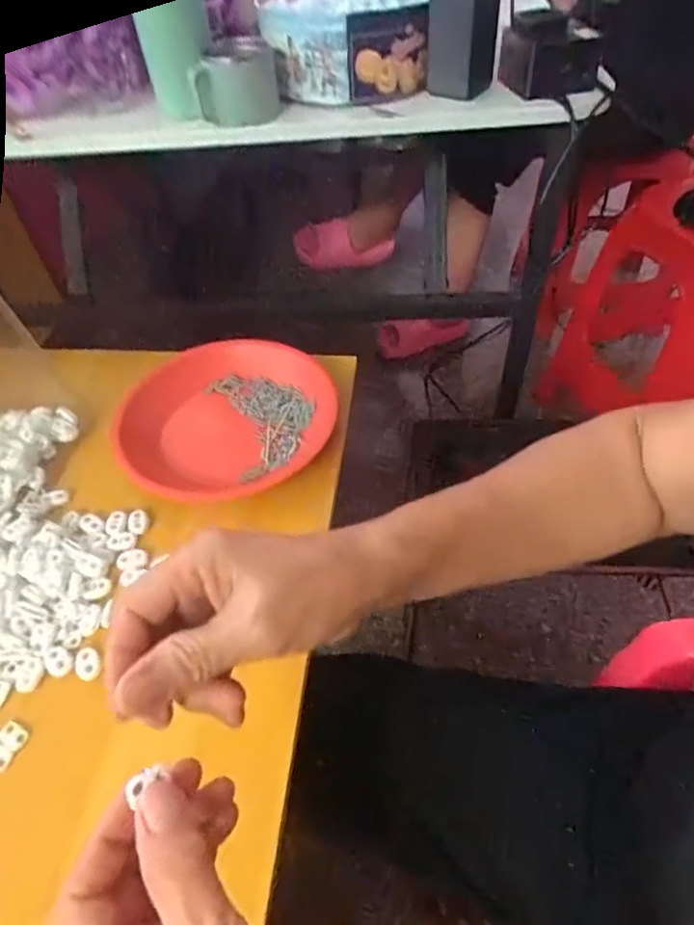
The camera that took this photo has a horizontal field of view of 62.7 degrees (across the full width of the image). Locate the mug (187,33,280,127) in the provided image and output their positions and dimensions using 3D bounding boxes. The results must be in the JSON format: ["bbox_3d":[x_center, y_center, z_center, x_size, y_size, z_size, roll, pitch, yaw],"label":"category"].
[{"bbox_3d":[-0.114,-0.394,0.590,0.084,0.069,0.075,-8,49,-2],"label":"mug"}]

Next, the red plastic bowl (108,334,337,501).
[{"bbox_3d":[-0.110,-0.040,0.521,0.188,0.035,0.193,-2,49,3],"label":"red plastic bowl"}]

